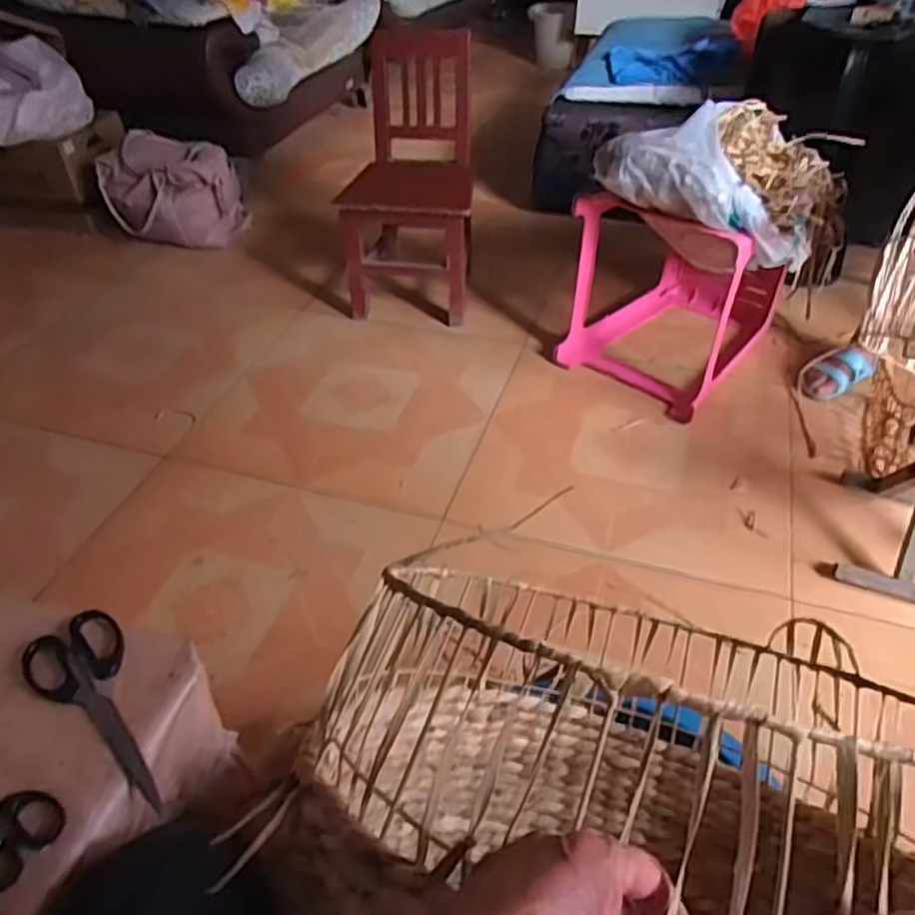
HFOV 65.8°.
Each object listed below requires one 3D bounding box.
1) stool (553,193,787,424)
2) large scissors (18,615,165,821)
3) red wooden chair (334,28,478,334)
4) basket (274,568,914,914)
[{"bbox_3d":[0.486,-0.405,1.559,0.366,0.365,0.464,30,52,30],"label":"stool"},{"bbox_3d":[-0.278,0.199,0.568,0.185,0.014,0.073,37,55,27],"label":"large scissors"},{"bbox_3d":[-0.120,-0.663,1.712,0.309,0.549,0.407,-2,43,1],"label":"red wooden chair"},{"bbox_3d":[0.140,0.277,0.571,0.460,0.299,0.548,7,-1,10],"label":"basket"}]

